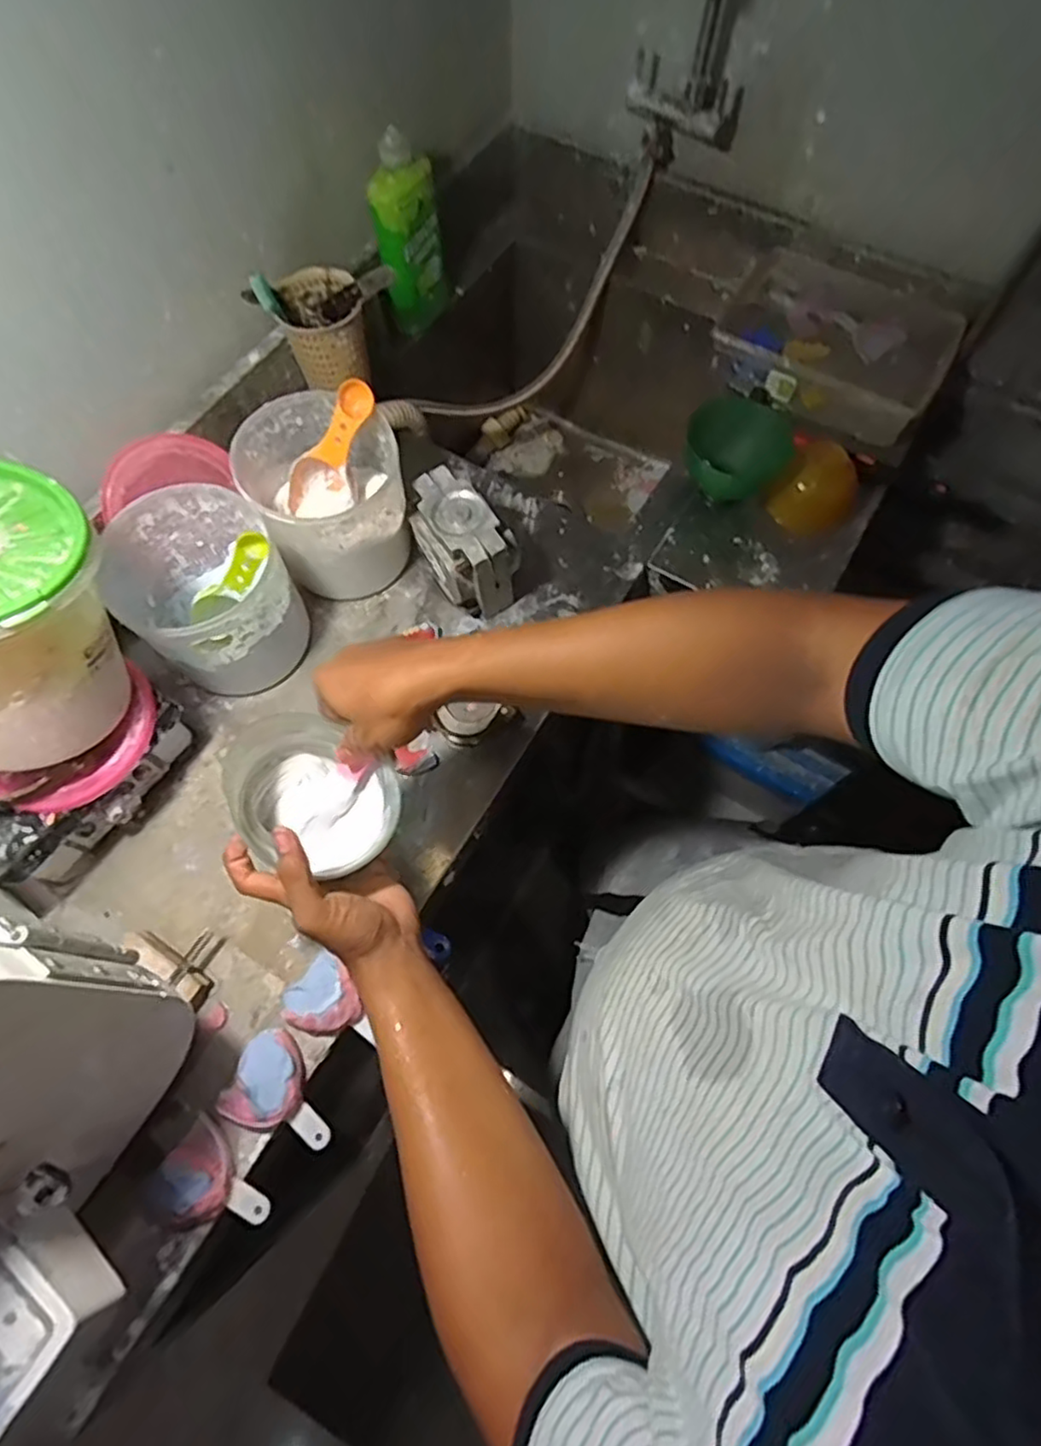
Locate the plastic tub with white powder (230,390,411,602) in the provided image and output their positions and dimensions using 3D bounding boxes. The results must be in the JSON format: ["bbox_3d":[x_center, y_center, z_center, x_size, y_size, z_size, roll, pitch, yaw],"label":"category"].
[{"bbox_3d":[-0.206,-0.238,0.734,0.156,0.167,0.153,0,67,0],"label":"plastic tub with white powder"}]

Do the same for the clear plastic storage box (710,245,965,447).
[{"bbox_3d":[0.401,-0.499,0.870,0.293,0.093,0.203,34,71,13],"label":"clear plastic storage box"}]

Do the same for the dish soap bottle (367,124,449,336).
[{"bbox_3d":[-0.139,-0.619,0.849,0.049,0.206,0.092,29,70,11],"label":"dish soap bottle"}]

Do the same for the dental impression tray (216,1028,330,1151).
[{"bbox_3d":[-0.203,0.320,0.572,0.097,0.029,0.076,30,70,12],"label":"dental impression tray"}]

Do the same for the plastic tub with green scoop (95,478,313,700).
[{"bbox_3d":[-0.313,-0.133,0.689,0.160,0.152,0.146,0,67,0],"label":"plastic tub with green scoop"}]

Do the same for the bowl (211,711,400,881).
[{"bbox_3d":[-0.160,0.060,0.527,0.127,0.075,0.106,26,70,10],"label":"bowl"}]

